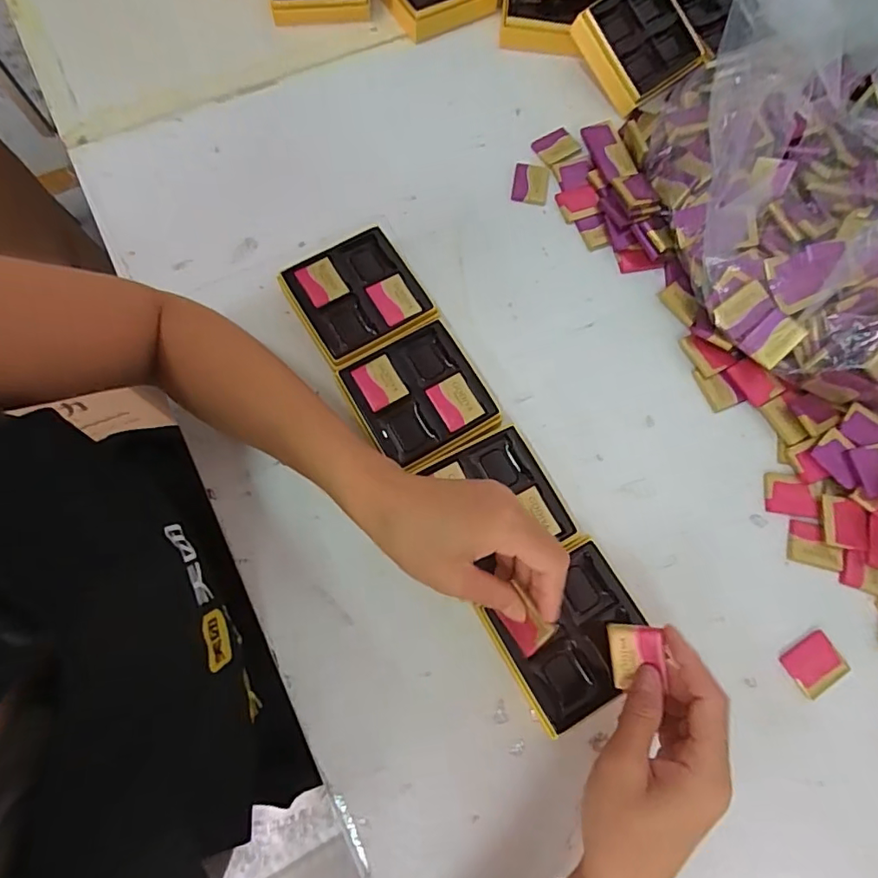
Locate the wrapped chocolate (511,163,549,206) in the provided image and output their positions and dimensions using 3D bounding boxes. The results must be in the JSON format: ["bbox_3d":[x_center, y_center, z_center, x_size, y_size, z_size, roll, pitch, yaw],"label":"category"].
[{"bbox_3d":[0.086,-0.241,0.491,0.033,0.004,0.045,8,73,0],"label":"wrapped chocolate"}]

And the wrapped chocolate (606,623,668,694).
[{"bbox_3d":[0.123,0.135,0.324,0.032,0.010,0.040,-8,86,26],"label":"wrapped chocolate"}]

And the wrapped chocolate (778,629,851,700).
[{"bbox_3d":[0.272,0.163,0.377,0.041,0.005,0.036,-29,77,-10],"label":"wrapped chocolate"}]

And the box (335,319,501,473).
[{"bbox_3d":[-0.016,-0.029,0.410,0.096,0.031,0.098,-28,76,-10],"label":"box"}]

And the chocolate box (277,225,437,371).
[{"bbox_3d":[-0.066,-0.112,0.434,0.095,0.033,0.094,-31,77,-11],"label":"chocolate box"}]

